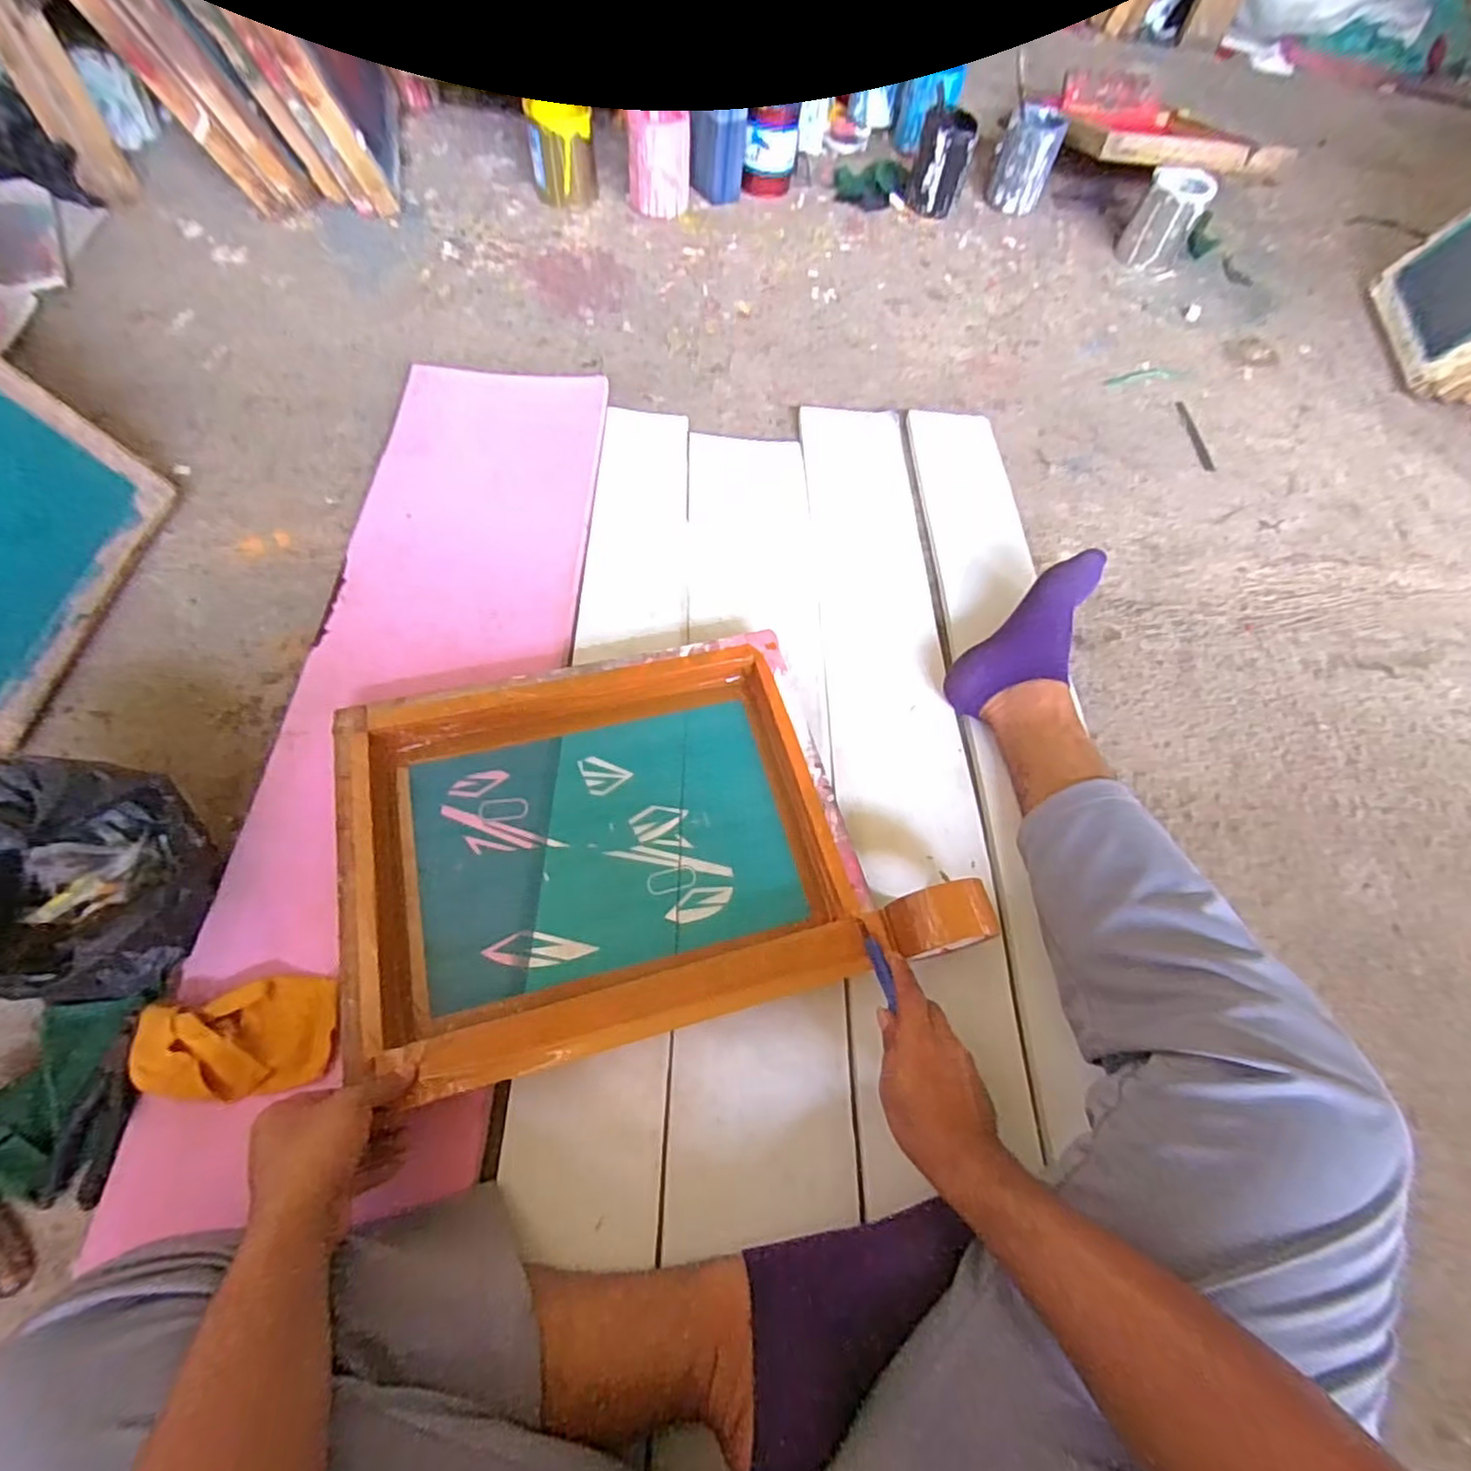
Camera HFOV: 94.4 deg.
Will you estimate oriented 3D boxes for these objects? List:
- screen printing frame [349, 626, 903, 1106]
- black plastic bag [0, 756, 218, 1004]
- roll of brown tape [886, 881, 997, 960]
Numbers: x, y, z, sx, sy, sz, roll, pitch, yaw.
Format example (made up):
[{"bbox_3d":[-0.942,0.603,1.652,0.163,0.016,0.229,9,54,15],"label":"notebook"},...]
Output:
[{"bbox_3d":[-0.126,0.096,0.649,0.443,0.065,0.362,-14,67,-8],"label":"screen printing frame"},{"bbox_3d":[-0.522,0.123,0.554,0.143,0.138,0.171,-3,63,-7],"label":"black plastic bag"},{"bbox_3d":[0.184,0.171,0.628,0.092,0.090,0.056,-11,64,-11],"label":"roll of brown tape"}]

